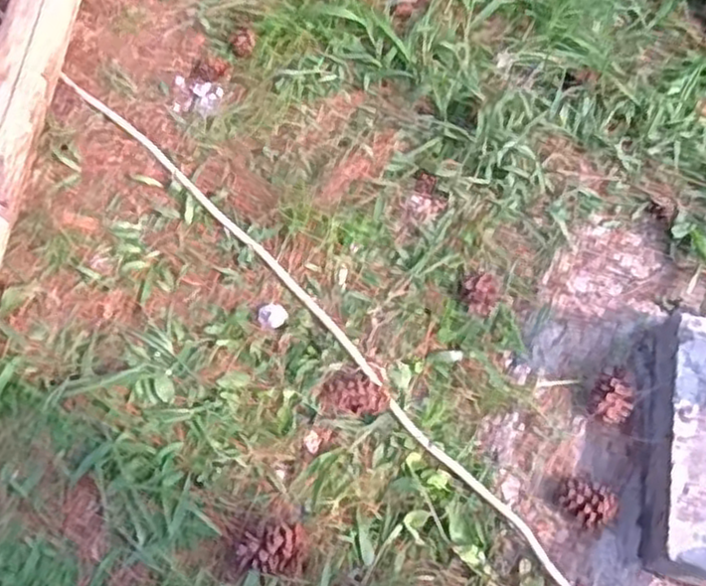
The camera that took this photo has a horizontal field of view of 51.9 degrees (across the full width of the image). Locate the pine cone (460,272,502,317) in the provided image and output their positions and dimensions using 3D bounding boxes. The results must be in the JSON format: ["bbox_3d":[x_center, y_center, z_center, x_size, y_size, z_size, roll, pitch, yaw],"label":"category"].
[{"bbox_3d":[0.139,0.001,0.787,0.044,0.027,0.052,25,67,9],"label":"pine cone"}]

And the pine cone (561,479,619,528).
[{"bbox_3d":[0.225,0.198,0.692,0.048,0.032,0.036,42,70,15],"label":"pine cone"}]

